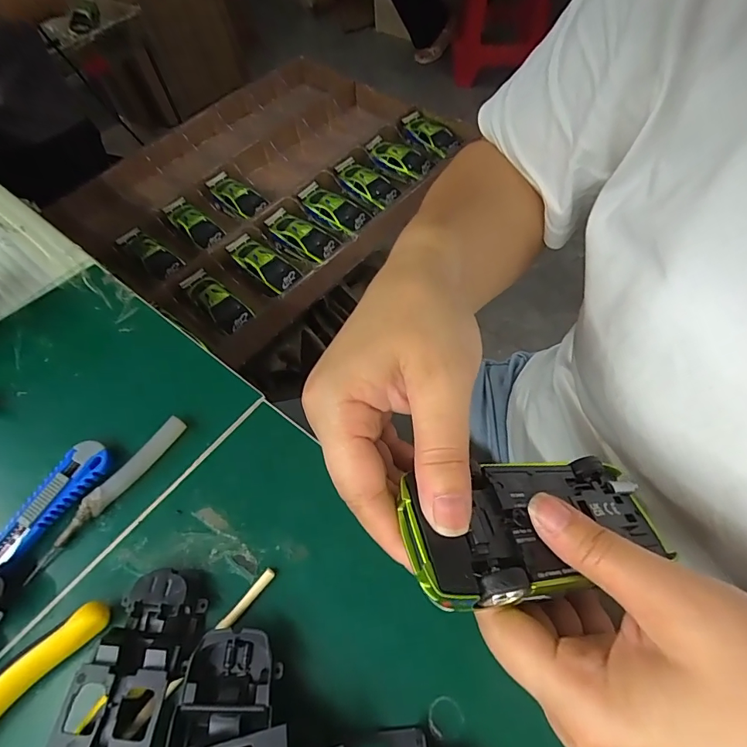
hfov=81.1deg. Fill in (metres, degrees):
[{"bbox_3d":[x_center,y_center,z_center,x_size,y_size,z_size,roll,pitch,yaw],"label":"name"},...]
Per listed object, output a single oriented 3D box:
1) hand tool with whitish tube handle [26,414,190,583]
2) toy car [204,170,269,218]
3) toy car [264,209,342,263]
[{"bbox_3d":[-0.151,0.067,0.250,0.011,0.011,0.106,34,65,20],"label":"hand tool with whitish tube handle"},{"bbox_3d":[-0.222,-0.287,0.714,0.121,0.028,0.053,38,67,23],"label":"toy car"},{"bbox_3d":[-0.107,-0.205,0.663,0.126,0.033,0.060,37,67,22],"label":"toy car"}]

